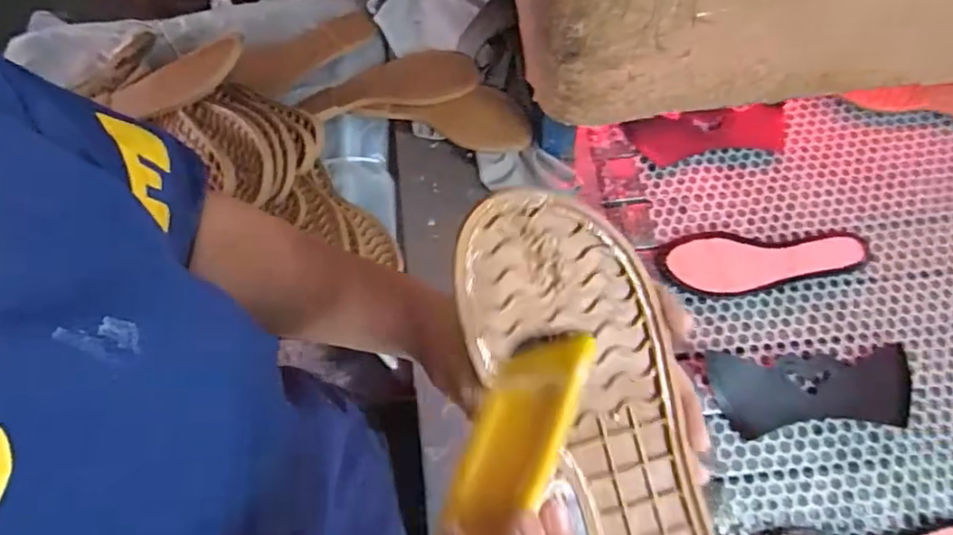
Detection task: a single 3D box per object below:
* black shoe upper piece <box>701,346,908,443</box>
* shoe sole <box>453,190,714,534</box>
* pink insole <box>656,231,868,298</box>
[{"bbox_3d":[0.361,0.131,0.655,0.212,0.009,0.085,-2,66,1],"label":"black shoe upper piece"},{"bbox_3d":[0.060,0.080,0.278,0.083,0.022,0.233,-21,92,-8],"label":"shoe sole"},{"bbox_3d":[0.334,-0.004,0.716,0.232,0.019,0.078,2,67,3],"label":"pink insole"}]

